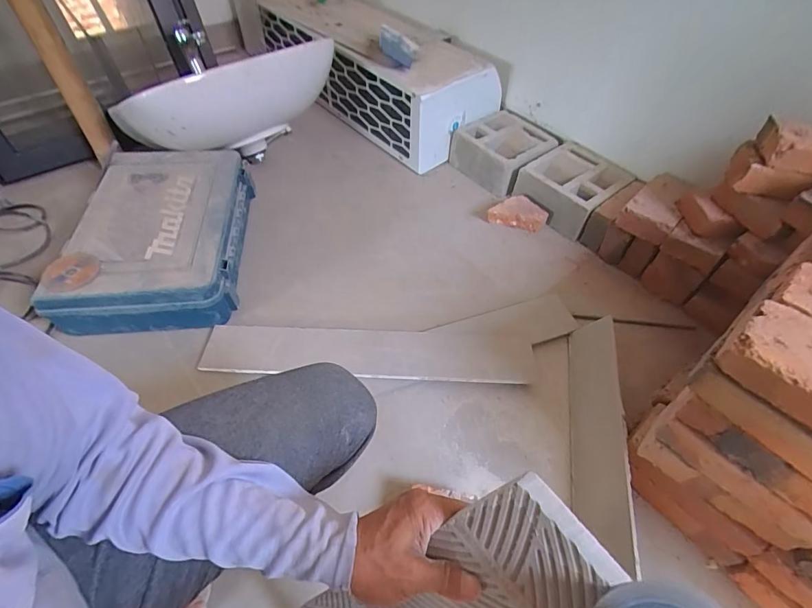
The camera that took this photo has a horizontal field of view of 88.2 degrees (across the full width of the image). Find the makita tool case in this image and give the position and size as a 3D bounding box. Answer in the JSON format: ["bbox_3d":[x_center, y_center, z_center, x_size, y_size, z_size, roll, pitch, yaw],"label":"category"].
[{"bbox_3d":[-0.485,-0.139,0.856,0.283,0.152,0.394,-3,53,-6],"label":"makita tool case"}]

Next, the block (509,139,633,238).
[{"bbox_3d":[0.419,-0.295,1.081,0.229,0.108,0.213,-37,63,-27],"label":"block"}]

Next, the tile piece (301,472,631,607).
[{"bbox_3d":[0.014,0.263,0.367,0.094,0.366,0.016,49,37,14],"label":"tile piece"}]

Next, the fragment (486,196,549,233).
[{"bbox_3d":[0.275,-0.218,1.036,0.142,0.081,0.051,9,53,3],"label":"fragment"}]

